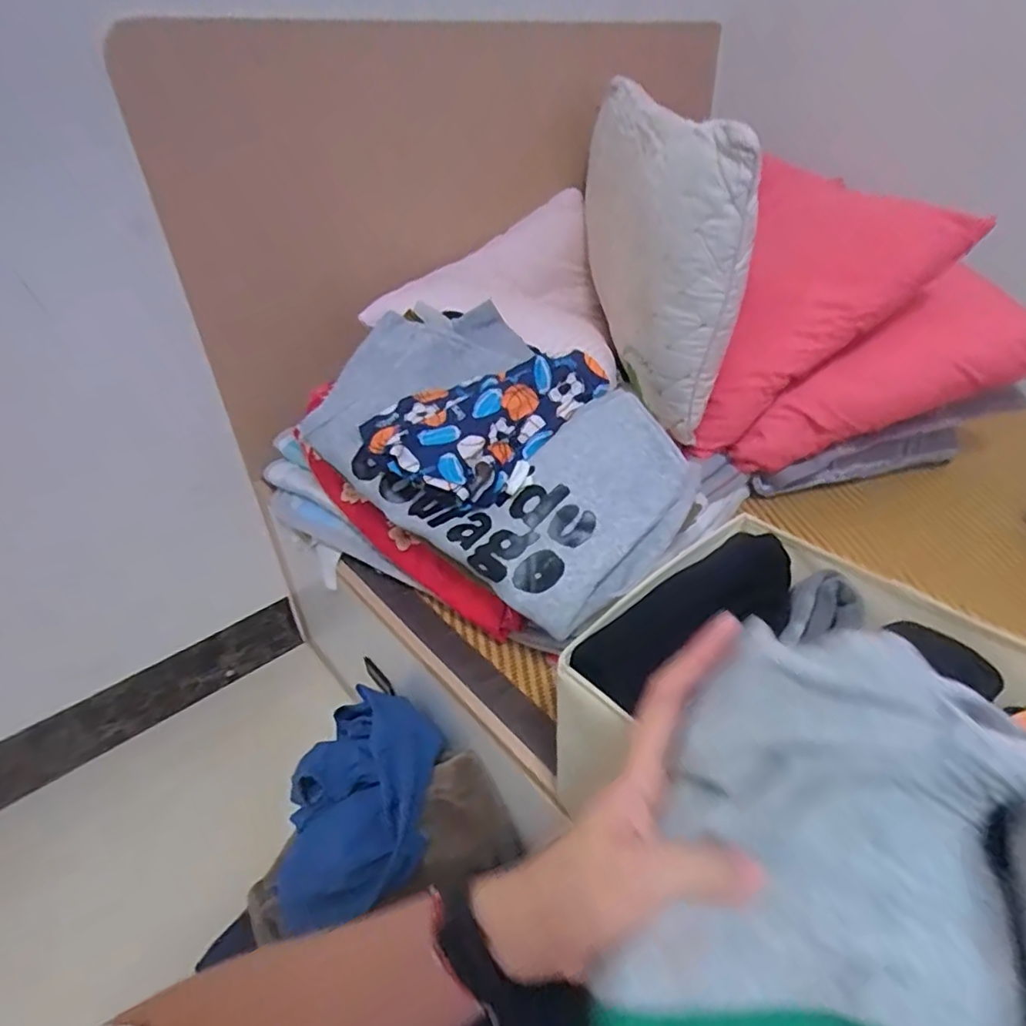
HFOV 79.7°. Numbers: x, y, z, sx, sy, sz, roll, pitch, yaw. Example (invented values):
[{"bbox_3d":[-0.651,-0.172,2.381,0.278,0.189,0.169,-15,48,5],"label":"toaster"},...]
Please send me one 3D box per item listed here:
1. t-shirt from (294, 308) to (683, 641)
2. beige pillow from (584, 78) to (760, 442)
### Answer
[{"bbox_3d":[-0.023,-0.074,0.667,0.414,0.080,0.265,39,82,27],"label":"t-shirt"},{"bbox_3d":[0.171,-0.433,0.865,0.094,0.337,0.630,-6,49,-5],"label":"beige pillow"}]

